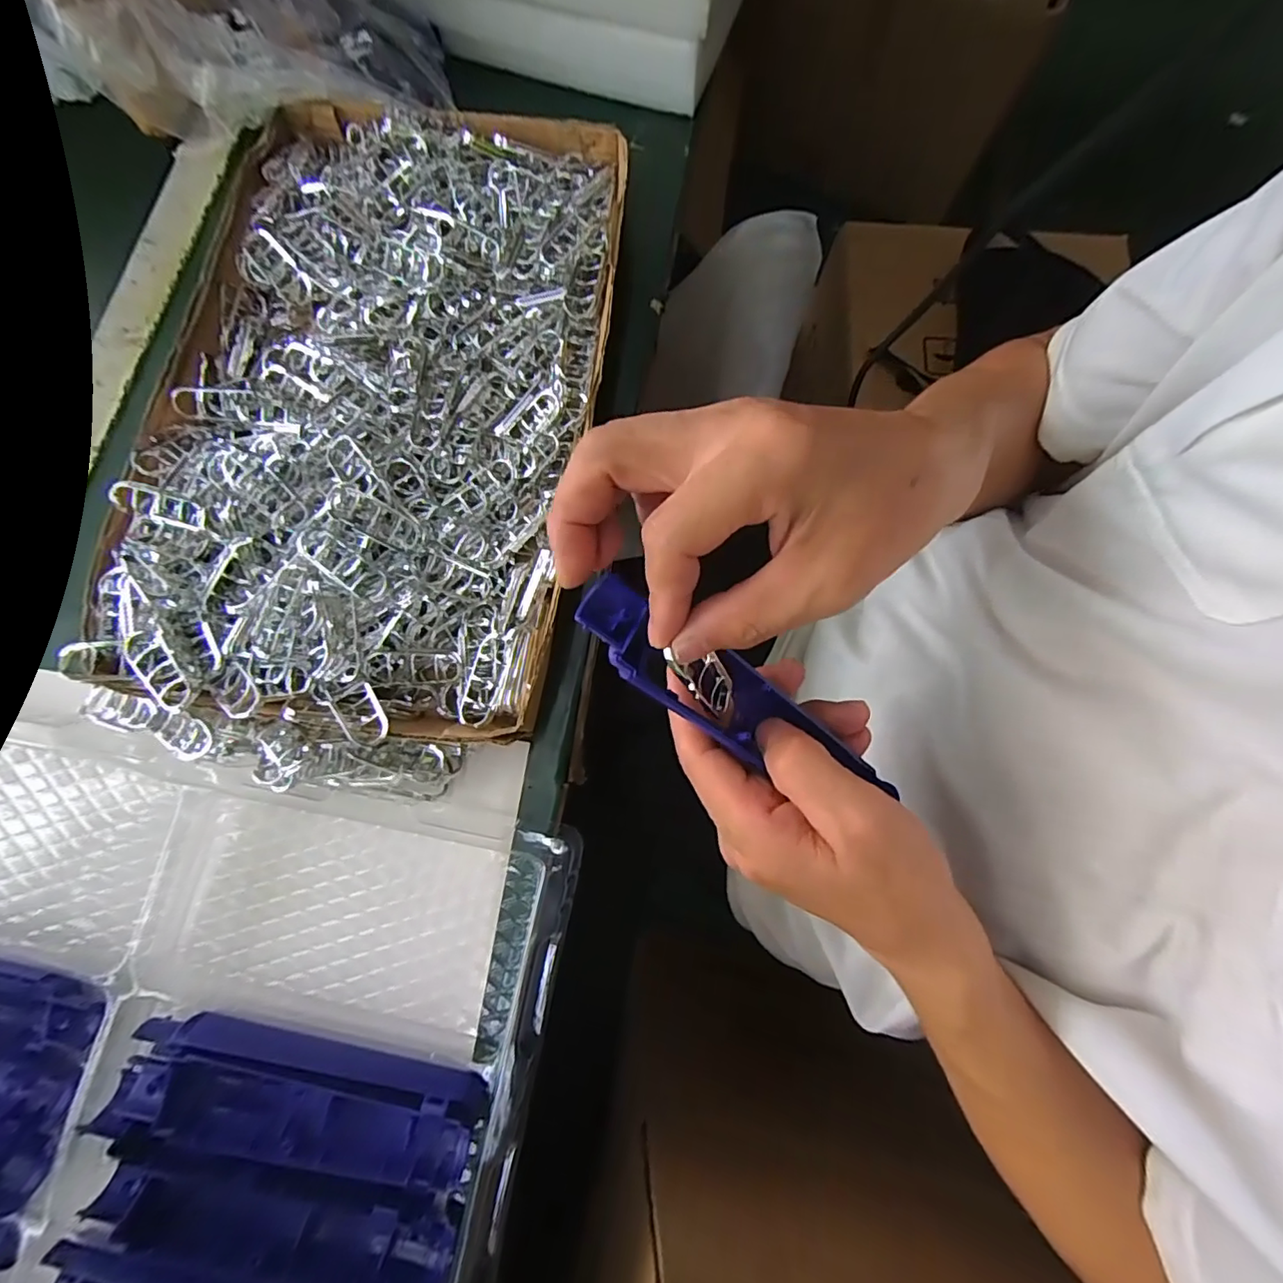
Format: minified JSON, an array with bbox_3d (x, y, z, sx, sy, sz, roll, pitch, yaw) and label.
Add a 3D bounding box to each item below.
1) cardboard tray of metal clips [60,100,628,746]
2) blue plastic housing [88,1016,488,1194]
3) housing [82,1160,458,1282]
[{"bbox_3d":[-0.164,-0.153,0.353,0.266,0.043,0.439,7,78,2],"label":"cardboard tray of metal clips"},{"bbox_3d":[-0.169,0.223,0.276,0.179,0.031,0.053,9,78,1],"label":"blue plastic housing"},{"bbox_3d":[-0.172,0.275,0.265,0.164,0.026,0.036,10,78,1],"label":"housing"}]

